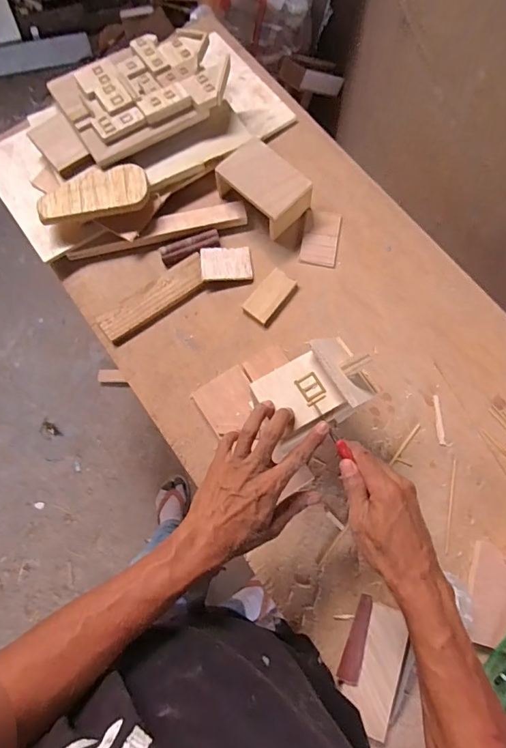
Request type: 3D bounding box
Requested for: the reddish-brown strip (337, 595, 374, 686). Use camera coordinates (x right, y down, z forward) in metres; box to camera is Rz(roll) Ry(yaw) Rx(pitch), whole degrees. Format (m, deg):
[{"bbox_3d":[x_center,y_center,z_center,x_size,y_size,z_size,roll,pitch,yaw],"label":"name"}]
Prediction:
[{"bbox_3d":[0.130,0.326,0.536,0.024,0.004,0.099,13,74,28],"label":"reddish-brown strip"}]

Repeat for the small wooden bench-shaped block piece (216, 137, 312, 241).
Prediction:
[{"bbox_3d":[0.018,-0.298,0.697,0.093,0.060,0.135,-42,76,-12],"label":"small wooden bench-shaped block piece"}]

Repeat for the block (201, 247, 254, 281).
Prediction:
[{"bbox_3d":[-0.041,-0.174,0.686,0.077,0.012,0.057,-5,72,-1],"label":"block"}]

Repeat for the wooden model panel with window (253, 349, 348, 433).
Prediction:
[{"bbox_3d":[0.050,0.022,0.485,0.083,0.010,0.074,-30,72,-7],"label":"wooden model panel with window"}]

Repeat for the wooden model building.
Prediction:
[{"bbox_3d":[-0.174,-0.466,0.710,0.261,0.029,0.186,-32,75,-9],"label":"wooden model building"}]

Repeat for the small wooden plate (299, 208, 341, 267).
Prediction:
[{"bbox_3d":[0.111,-0.223,0.708,0.056,0.005,0.098,11,72,4],"label":"small wooden plate"}]

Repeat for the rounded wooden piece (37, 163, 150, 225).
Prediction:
[{"bbox_3d":[-0.248,-0.281,0.678,0.167,0.019,0.077,-15,73,-4],"label":"rounded wooden piece"}]

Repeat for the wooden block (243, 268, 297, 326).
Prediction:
[{"bbox_3d":[0.026,-0.120,0.672,0.046,0.013,0.085,37,76,11],"label":"wooden block"}]

